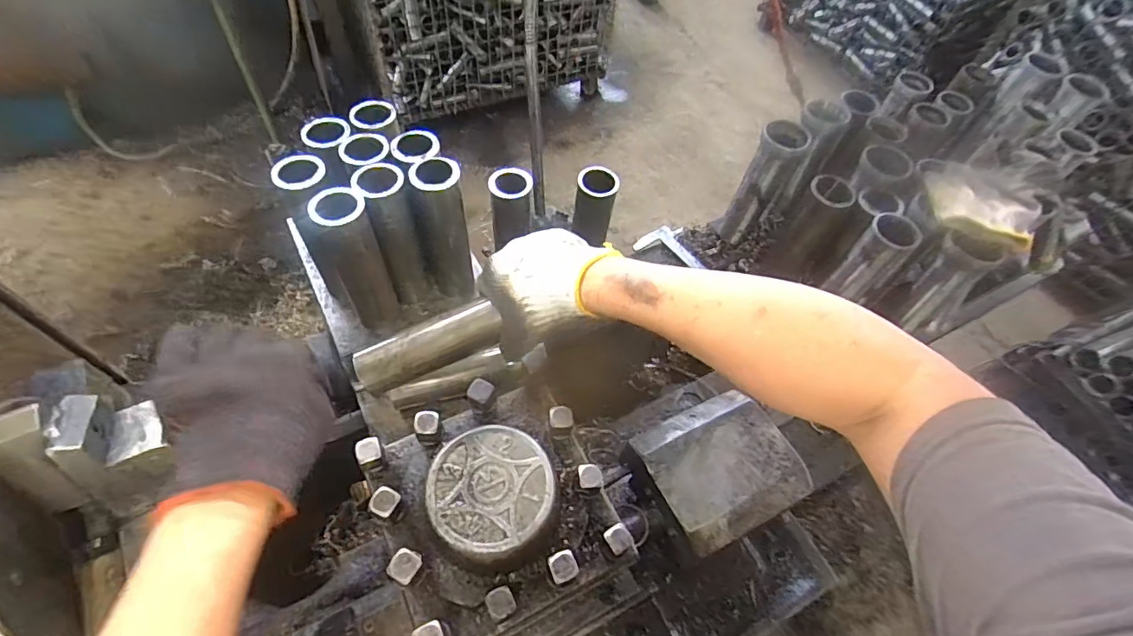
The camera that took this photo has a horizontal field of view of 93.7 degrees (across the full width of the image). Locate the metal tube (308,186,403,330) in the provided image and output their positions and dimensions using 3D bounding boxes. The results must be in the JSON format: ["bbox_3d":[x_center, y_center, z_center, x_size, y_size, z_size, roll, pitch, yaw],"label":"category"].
[{"bbox_3d":[-0.204,-0.051,0.526,0.046,0.162,0.045,-21,61,-17],"label":"metal tube"}]

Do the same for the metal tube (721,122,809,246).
[{"bbox_3d":[0.273,-0.188,0.741,0.055,0.180,0.067,29,59,14],"label":"metal tube"}]

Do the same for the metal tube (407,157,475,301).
[{"bbox_3d":[-0.128,-0.087,0.559,0.052,0.168,0.040,-1,57,-6],"label":"metal tube"}]

